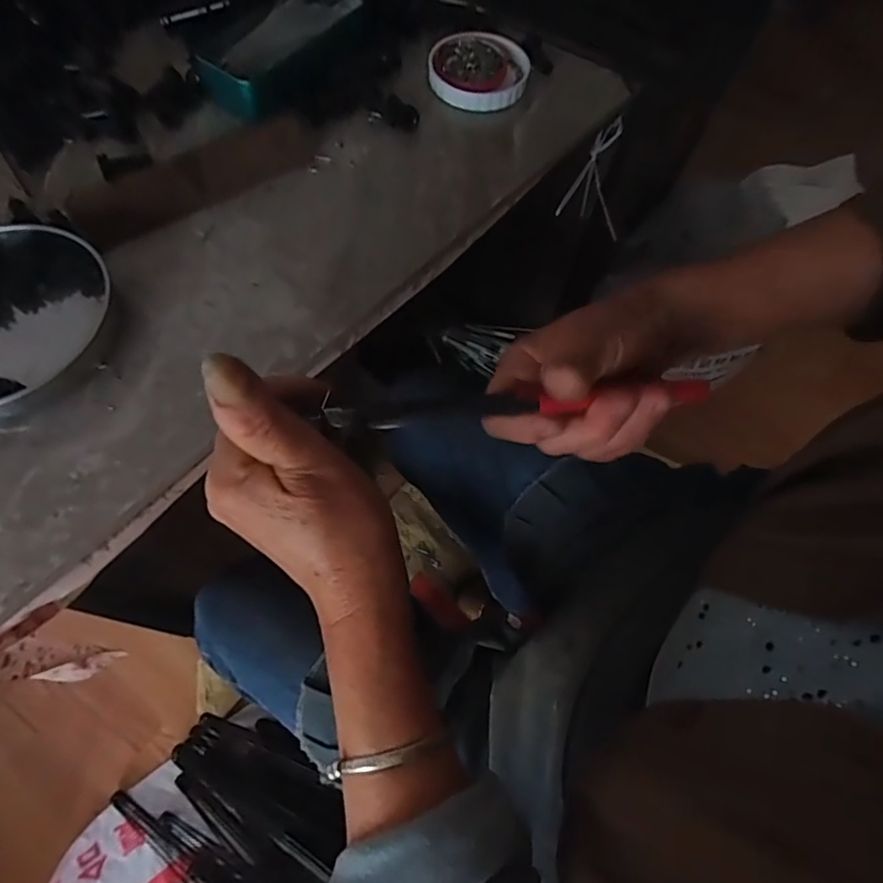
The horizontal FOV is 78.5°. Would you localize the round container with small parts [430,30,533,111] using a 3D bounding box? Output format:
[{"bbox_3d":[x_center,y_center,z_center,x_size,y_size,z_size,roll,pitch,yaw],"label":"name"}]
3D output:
[{"bbox_3d":[0.035,-0.335,0.484,0.084,0.017,0.092,1,65,-2],"label":"round container with small parts"}]

